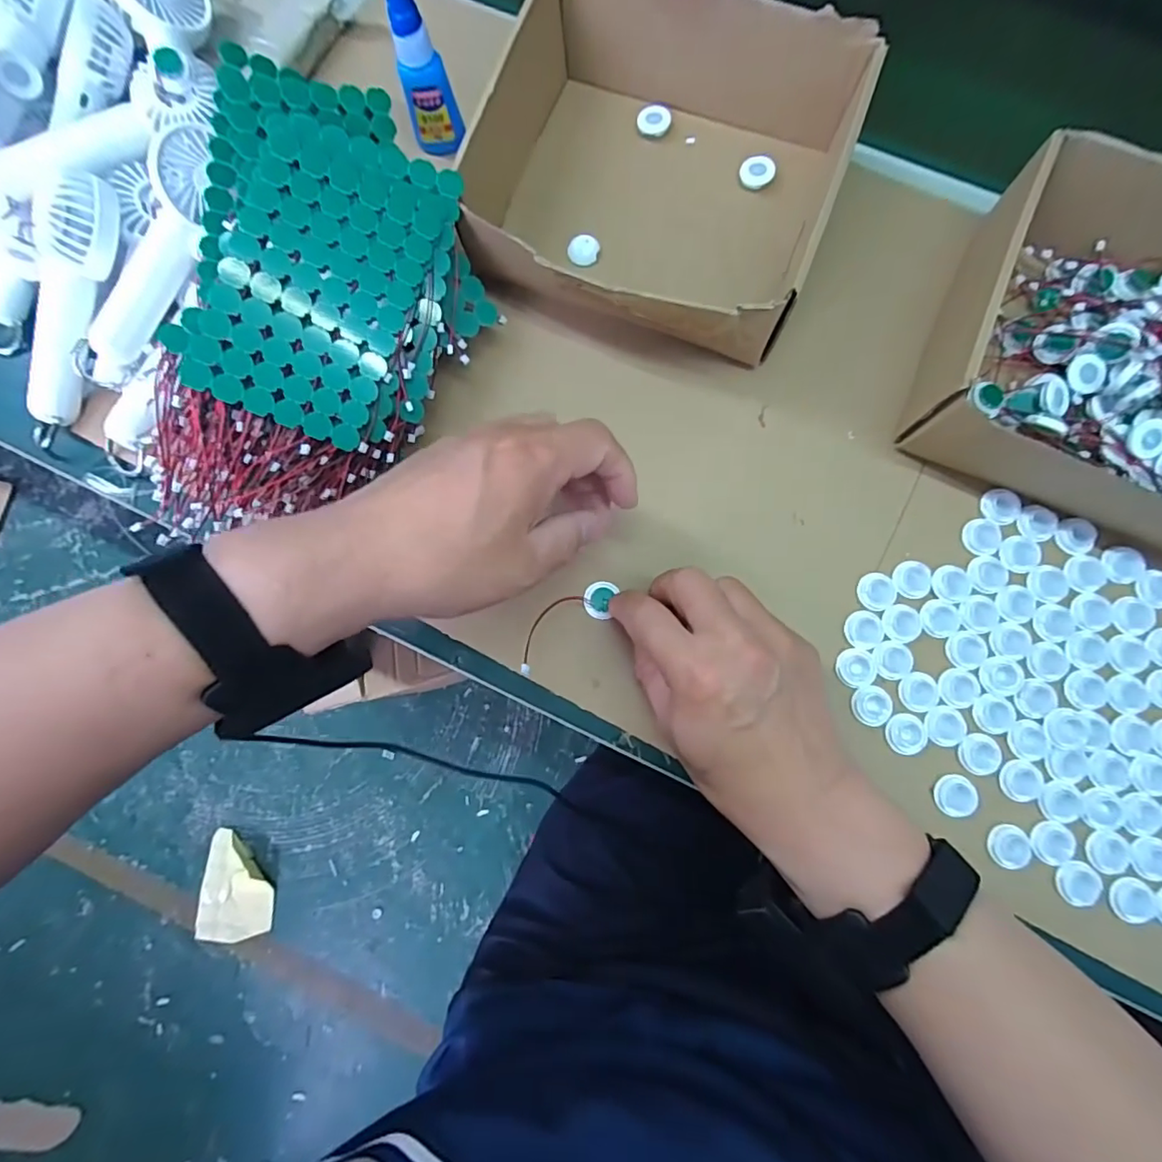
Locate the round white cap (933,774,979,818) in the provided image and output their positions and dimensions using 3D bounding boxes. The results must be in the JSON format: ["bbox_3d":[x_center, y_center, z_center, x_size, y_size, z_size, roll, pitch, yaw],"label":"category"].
[{"bbox_3d":[0.214,0.123,0.314,0.022,0.004,0.023,0,81,1],"label":"round white cap"}]

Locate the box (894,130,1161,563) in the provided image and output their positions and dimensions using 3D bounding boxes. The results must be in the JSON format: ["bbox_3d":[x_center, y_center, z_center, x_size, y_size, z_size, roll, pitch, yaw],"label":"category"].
[{"bbox_3d":[0.325,-0.128,0.318,0.211,0.068,0.191,24,82,5],"label":"box"}]

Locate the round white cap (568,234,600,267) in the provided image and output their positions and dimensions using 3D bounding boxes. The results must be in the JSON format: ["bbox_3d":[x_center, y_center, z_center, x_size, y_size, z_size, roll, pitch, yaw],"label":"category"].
[{"bbox_3d":[0.002,-0.224,0.374,0.020,0.004,0.022,0,81,1],"label":"round white cap"}]

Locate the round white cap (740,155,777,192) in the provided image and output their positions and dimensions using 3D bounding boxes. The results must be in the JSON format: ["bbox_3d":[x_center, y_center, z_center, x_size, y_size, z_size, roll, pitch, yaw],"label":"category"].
[{"bbox_3d":[0.120,-0.278,0.375,0.023,0.006,0.024,0,81,1],"label":"round white cap"}]

